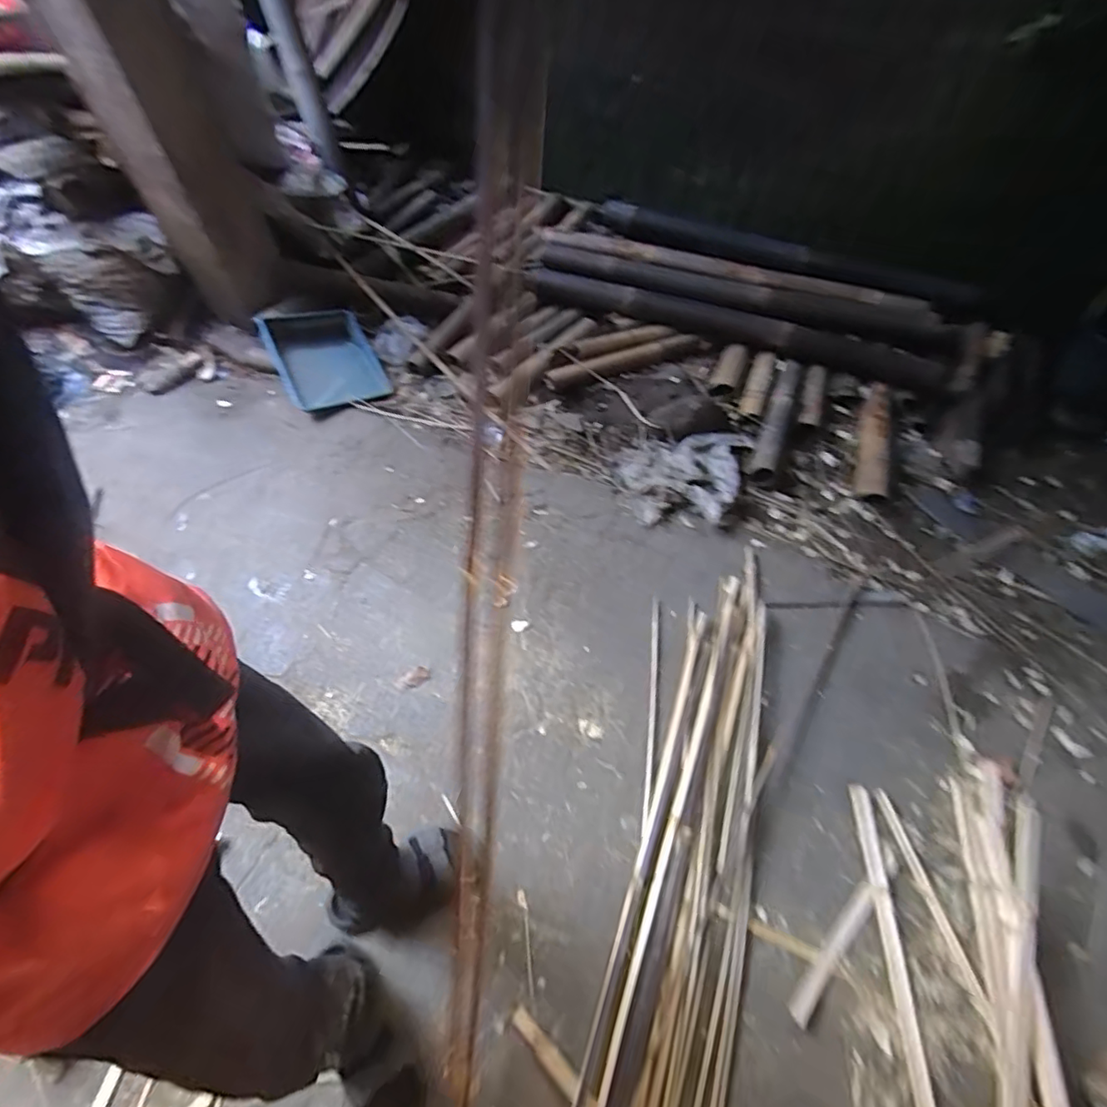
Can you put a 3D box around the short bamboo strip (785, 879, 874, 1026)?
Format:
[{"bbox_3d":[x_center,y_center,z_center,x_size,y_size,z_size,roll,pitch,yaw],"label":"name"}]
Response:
[{"bbox_3d":[0.430,0.603,0.883,0.235,0.013,0.029,-39,62,-24],"label":"short bamboo strip"}]

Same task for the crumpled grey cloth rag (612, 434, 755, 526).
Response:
[{"bbox_3d":[0.324,-0.193,1.470,0.324,0.070,0.279,4,54,4],"label":"crumpled grey cloth rag"}]

